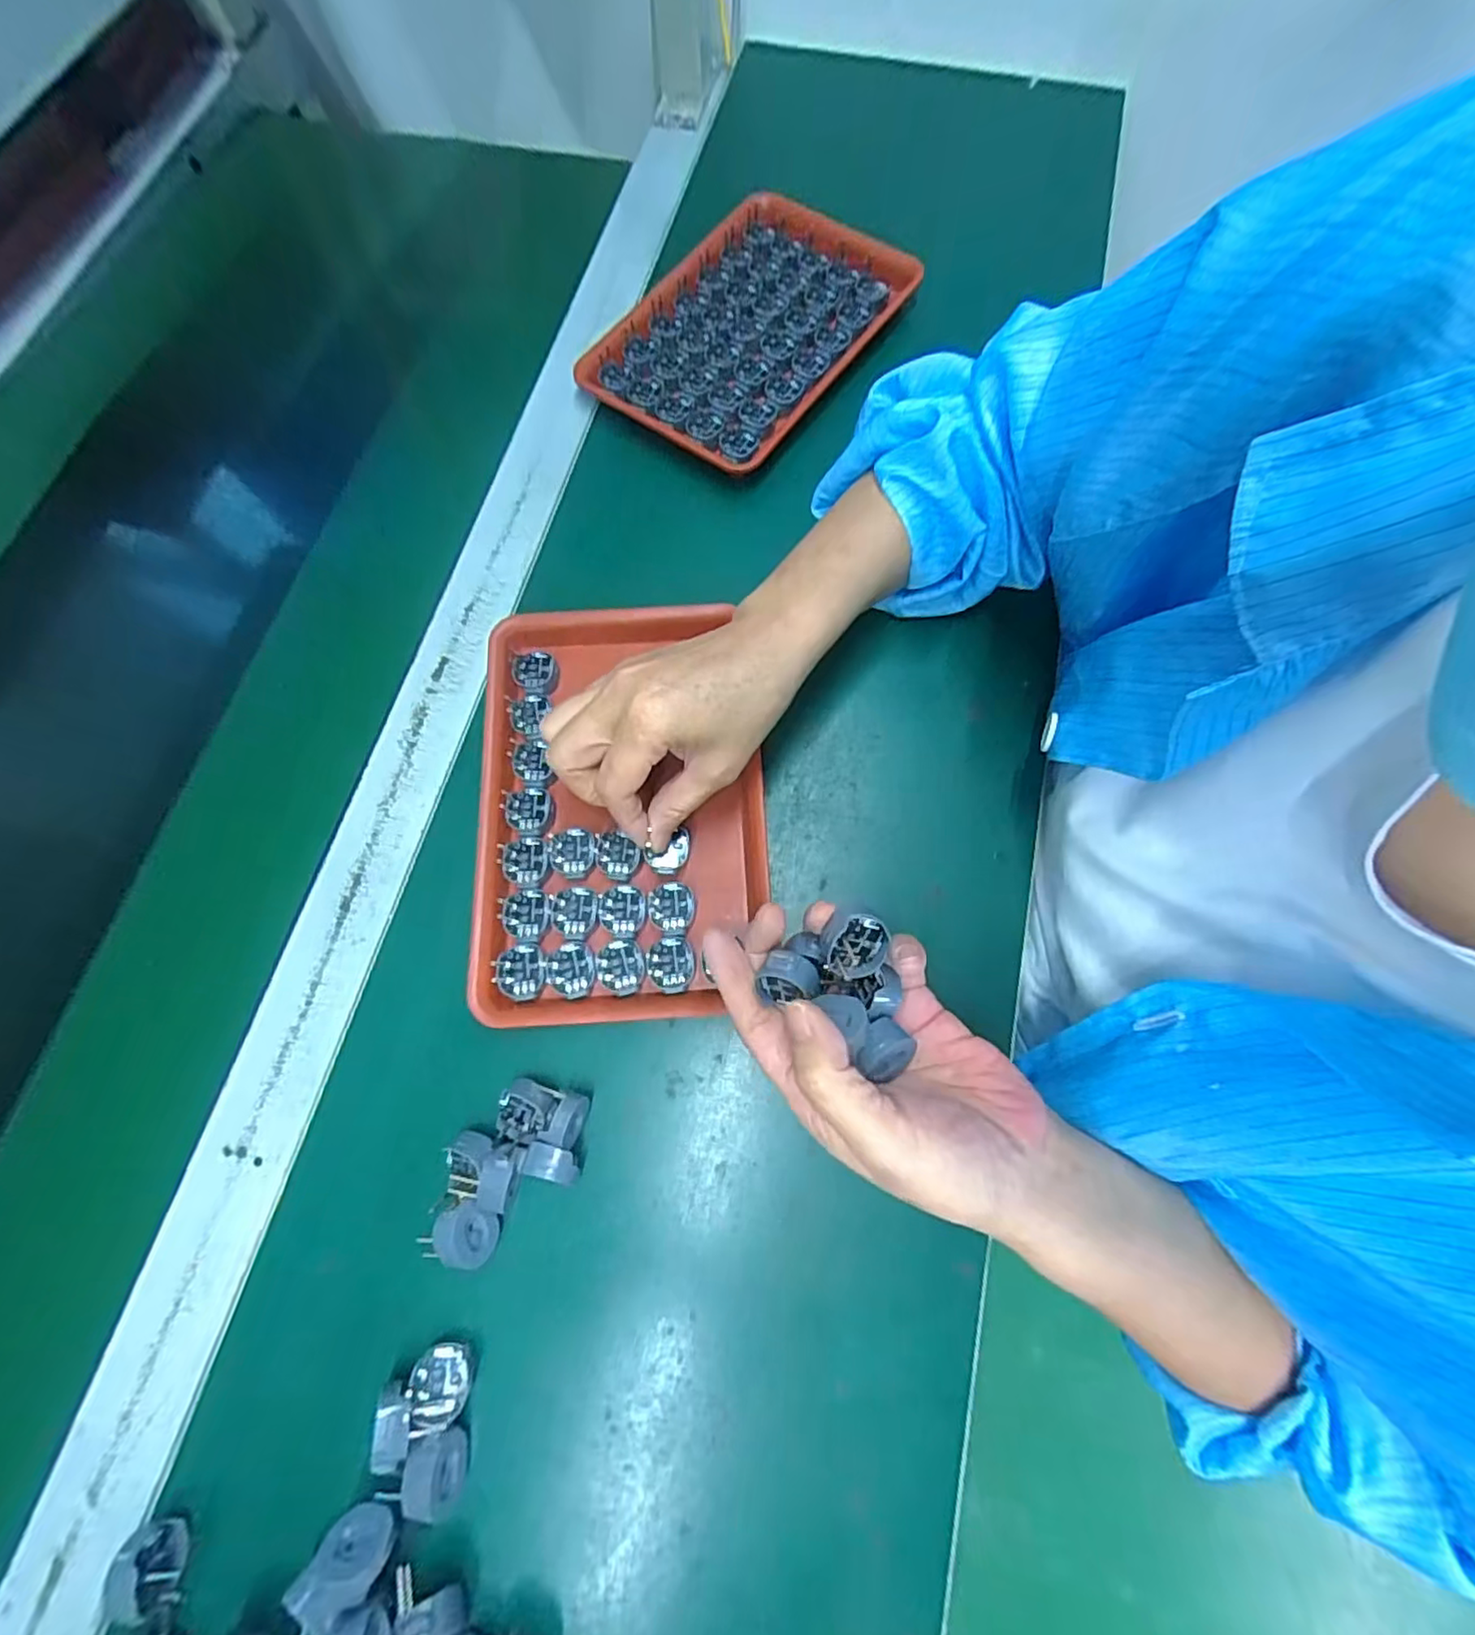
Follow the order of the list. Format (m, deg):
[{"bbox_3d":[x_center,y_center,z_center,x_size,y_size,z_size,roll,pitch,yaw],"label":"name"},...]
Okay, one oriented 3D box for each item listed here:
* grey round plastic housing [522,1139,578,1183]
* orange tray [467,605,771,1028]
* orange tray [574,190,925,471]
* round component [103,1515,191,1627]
[{"bbox_3d":[-0.087,0.166,0.311,0.027,0.029,0.014,13,74,5],"label":"grey round plastic housing"},{"bbox_3d":[-0.062,-0.011,0.360,0.158,0.032,0.239,-3,74,0],"label":"orange tray"},{"bbox_3d":[0.012,-0.351,0.456,0.150,0.019,0.222,35,77,10],"label":"orange tray"},{"bbox_3d":[-0.247,0.316,0.270,0.022,0.025,0.028,-21,74,-5],"label":"round component"}]

